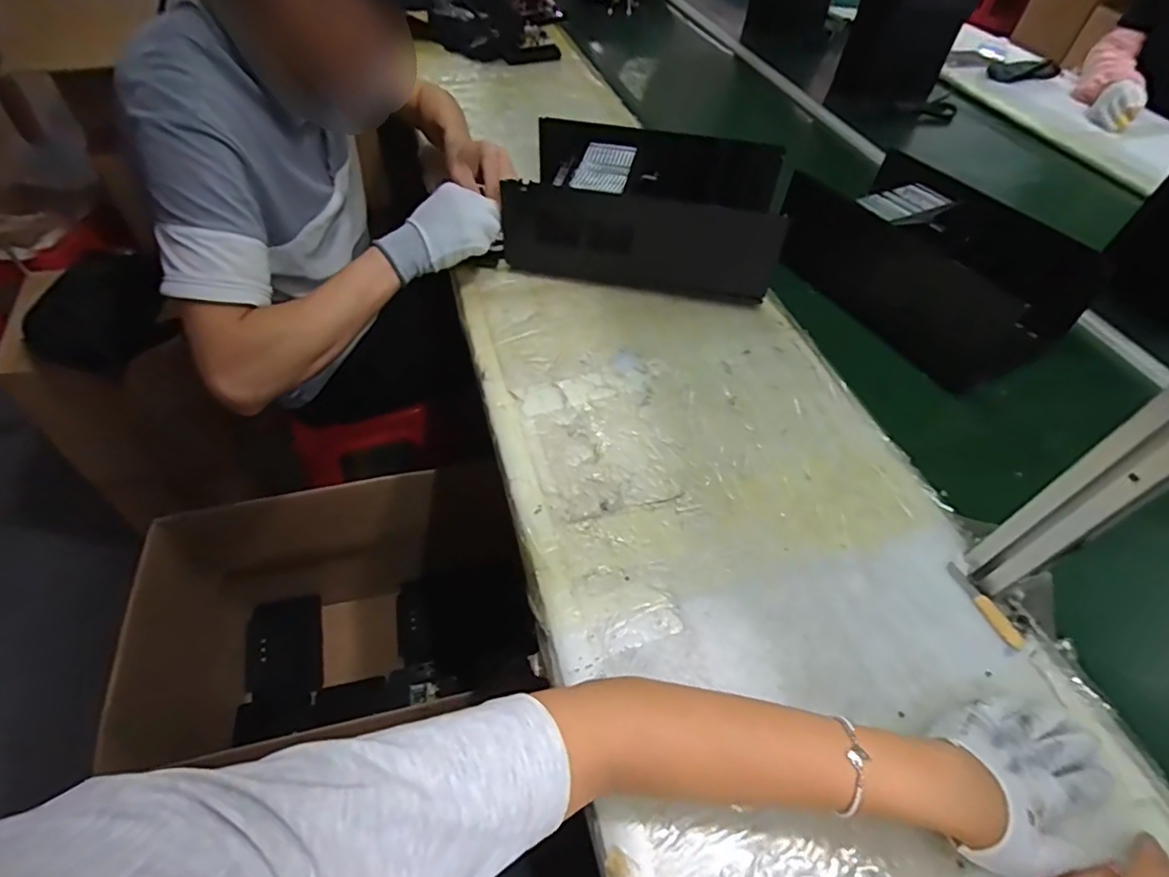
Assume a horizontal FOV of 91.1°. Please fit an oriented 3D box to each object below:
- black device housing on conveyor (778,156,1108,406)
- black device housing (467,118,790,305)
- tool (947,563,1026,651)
[{"bbox_3d":[0.457,-0.243,0.774,0.219,0.112,0.338,-22,56,-20],"label":"black device housing on conveyor"},{"bbox_3d":[0.077,-0.312,0.799,0.355,0.138,0.213,10,51,5],"label":"black device housing"},{"bbox_3d":[0.354,0.147,0.509,0.013,0.011,0.081,-16,54,-16],"label":"tool"}]

